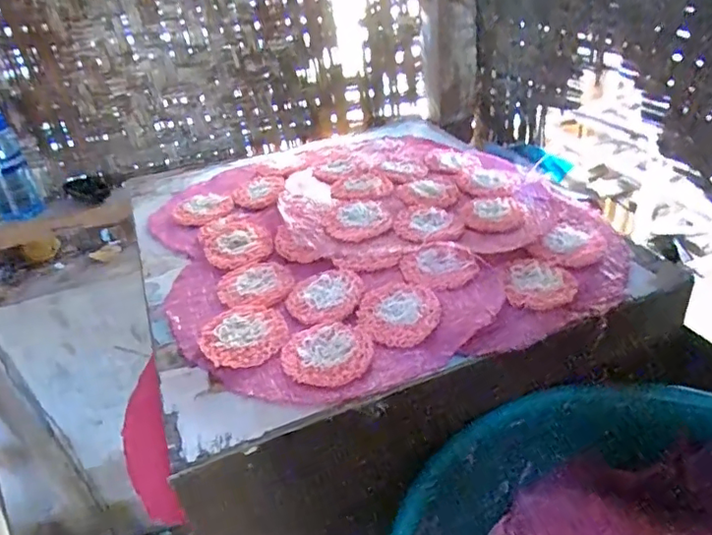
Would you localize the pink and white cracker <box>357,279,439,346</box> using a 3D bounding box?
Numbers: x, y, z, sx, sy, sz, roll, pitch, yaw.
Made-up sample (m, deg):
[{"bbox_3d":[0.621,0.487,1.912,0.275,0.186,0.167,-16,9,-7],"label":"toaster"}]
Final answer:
[{"bbox_3d":[0.042,0.041,0.527,0.074,0.010,0.083,-3,32,6],"label":"pink and white cracker"}]

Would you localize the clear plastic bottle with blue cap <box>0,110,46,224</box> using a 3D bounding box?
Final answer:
[{"bbox_3d":[-0.640,-0.184,0.992,0.088,0.207,0.100,-25,36,-27],"label":"clear plastic bottle with blue cap"}]

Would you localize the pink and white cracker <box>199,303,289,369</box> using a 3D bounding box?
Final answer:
[{"bbox_3d":[-0.108,0.065,0.527,0.080,0.008,0.083,-14,32,-12],"label":"pink and white cracker"}]

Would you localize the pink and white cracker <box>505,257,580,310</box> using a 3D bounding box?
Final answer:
[{"bbox_3d":[0.186,0.016,0.548,0.065,0.004,0.076,9,35,24],"label":"pink and white cracker"}]

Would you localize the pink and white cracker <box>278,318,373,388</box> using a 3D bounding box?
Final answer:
[{"bbox_3d":[-0.026,0.076,0.496,0.080,0.006,0.076,-5,32,3],"label":"pink and white cracker"}]

